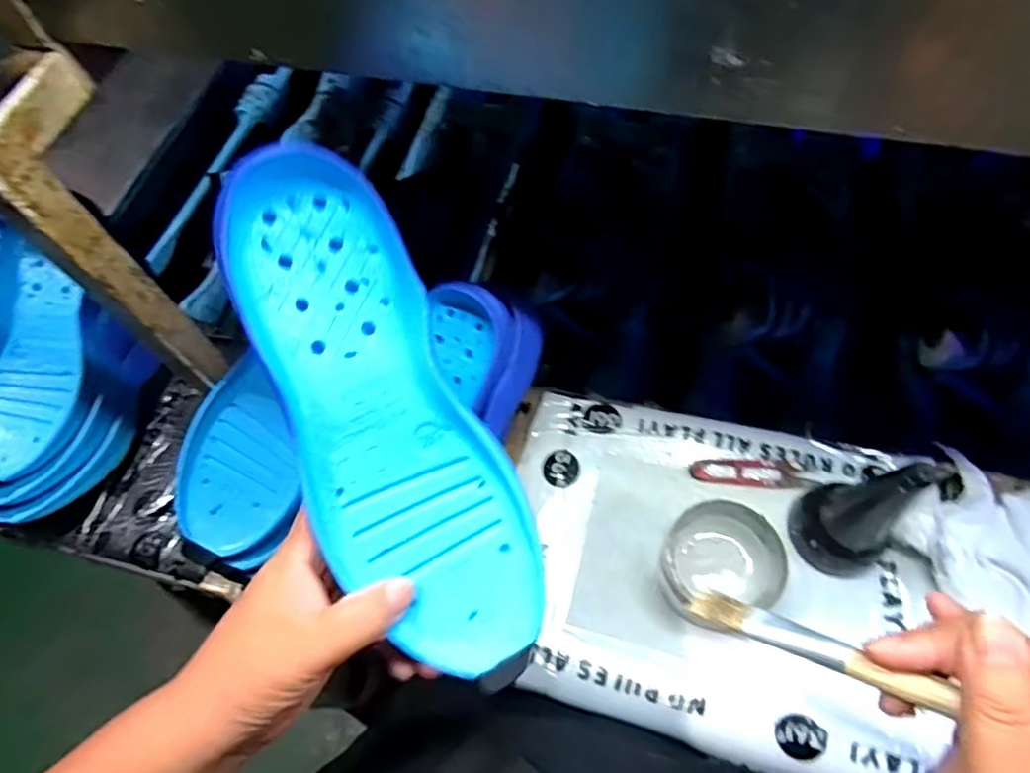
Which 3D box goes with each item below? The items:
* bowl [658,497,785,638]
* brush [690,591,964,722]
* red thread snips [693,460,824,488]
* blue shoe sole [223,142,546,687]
[{"bbox_3d":[0.150,0.132,0.458,0.079,0.057,0.081,-1,63,2],"label":"bowl"},{"bbox_3d":[0.137,0.107,0.228,0.155,0.007,0.015,9,58,44],"label":"brush"},{"bbox_3d":[0.195,0.072,0.510,0.096,0.006,0.022,1,63,3],"label":"red thread snips"},{"bbox_3d":[-0.061,0.018,0.281,0.089,0.029,0.240,-24,95,-9],"label":"blue shoe sole"}]

